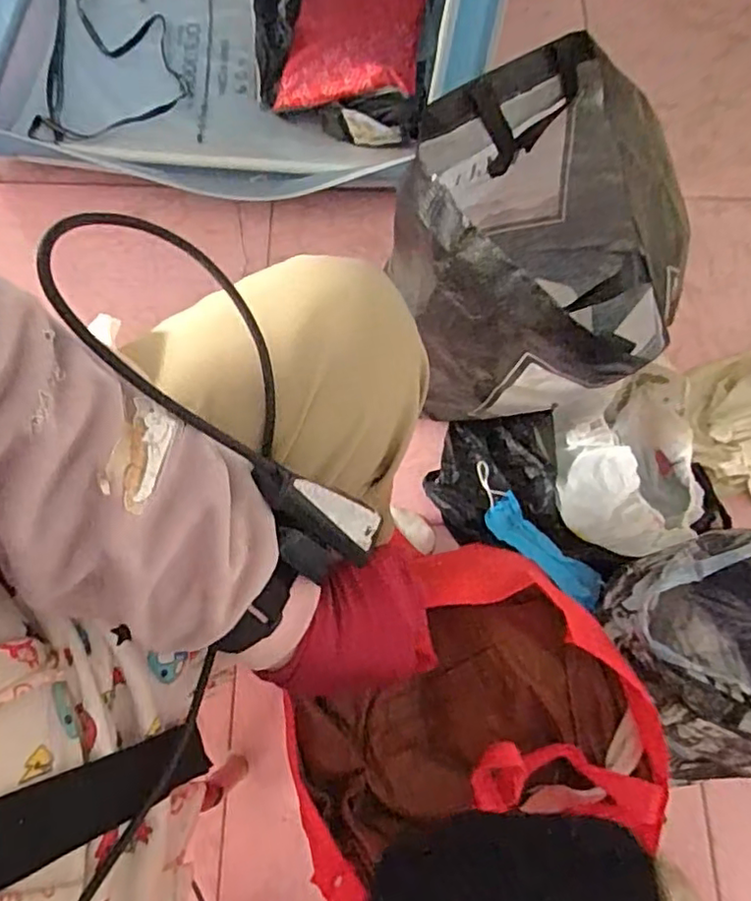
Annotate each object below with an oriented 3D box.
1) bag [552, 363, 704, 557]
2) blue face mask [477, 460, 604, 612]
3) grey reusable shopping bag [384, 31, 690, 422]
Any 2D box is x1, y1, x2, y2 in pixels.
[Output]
[{"bbox_3d":[0.296,0.005,0.732,0.164,0.088,0.222,-2,71,-2],"label":"bag"},{"bbox_3d":[0.171,0.096,0.692,0.051,0.030,0.188,-39,77,-13],"label":"blue face mask"},{"bbox_3d":[0.183,-0.234,0.685,0.287,0.255,0.376,29,66,9],"label":"grey reusable shopping bag"}]

